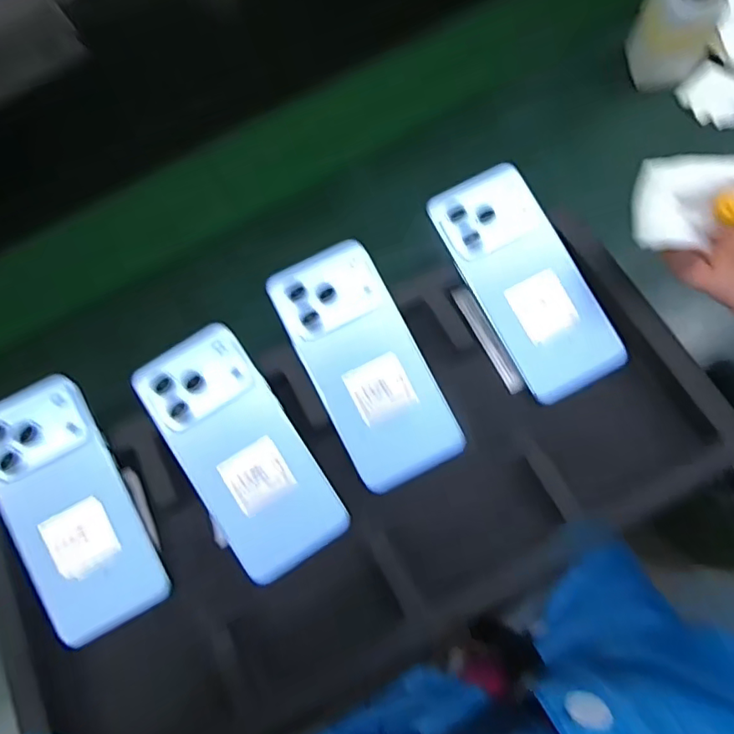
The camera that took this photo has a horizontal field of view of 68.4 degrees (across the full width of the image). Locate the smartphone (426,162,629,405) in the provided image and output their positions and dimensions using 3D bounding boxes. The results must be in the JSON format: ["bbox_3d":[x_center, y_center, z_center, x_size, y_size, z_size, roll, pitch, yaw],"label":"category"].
[{"bbox_3d":[0.115,-0.063,0.388,0.077,0.007,0.168,-28,83,-5],"label":"smartphone"}]

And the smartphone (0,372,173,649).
[{"bbox_3d":[-0.199,0.092,0.356,0.075,0.011,0.167,-27,82,-11],"label":"smartphone"}]

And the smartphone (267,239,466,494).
[{"bbox_3d":[-0.001,-0.003,0.374,0.075,0.005,0.165,-27,83,-5],"label":"smartphone"}]

